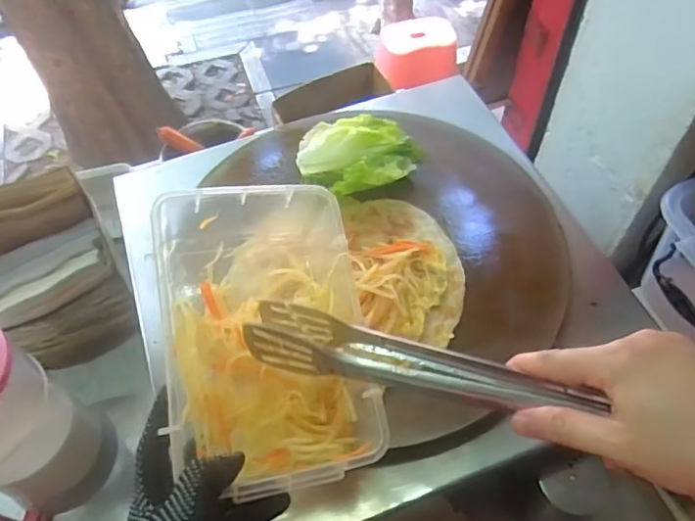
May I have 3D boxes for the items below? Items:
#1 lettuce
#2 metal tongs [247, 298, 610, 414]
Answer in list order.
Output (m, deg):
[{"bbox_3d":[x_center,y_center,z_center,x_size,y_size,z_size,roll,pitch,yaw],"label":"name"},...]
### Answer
[{"bbox_3d":[0.011,-0.118,0.609,0.126,0.036,0.107,-17,56,-9],"label":"lettuce"},{"bbox_3d":[0.038,0.065,0.360,0.214,0.038,0.037,10,56,20],"label":"metal tongs"}]

